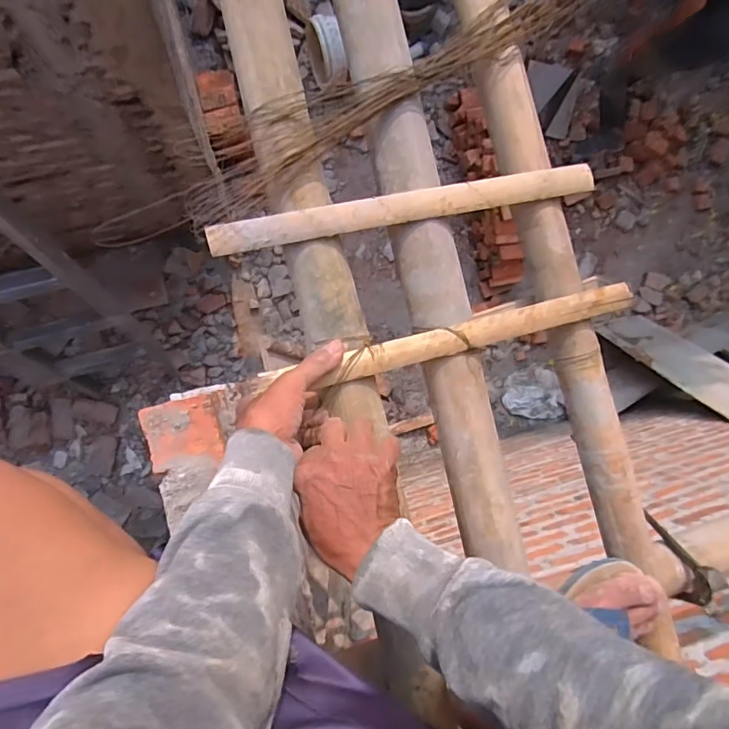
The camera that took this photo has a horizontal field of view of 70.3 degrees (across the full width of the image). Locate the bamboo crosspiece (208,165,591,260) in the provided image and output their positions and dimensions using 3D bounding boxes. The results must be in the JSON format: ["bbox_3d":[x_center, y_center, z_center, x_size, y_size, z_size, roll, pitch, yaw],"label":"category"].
[{"bbox_3d":[0.045,-0.155,0.511,0.385,0.017,0.029,-12,91,-8],"label":"bamboo crosspiece"}]

